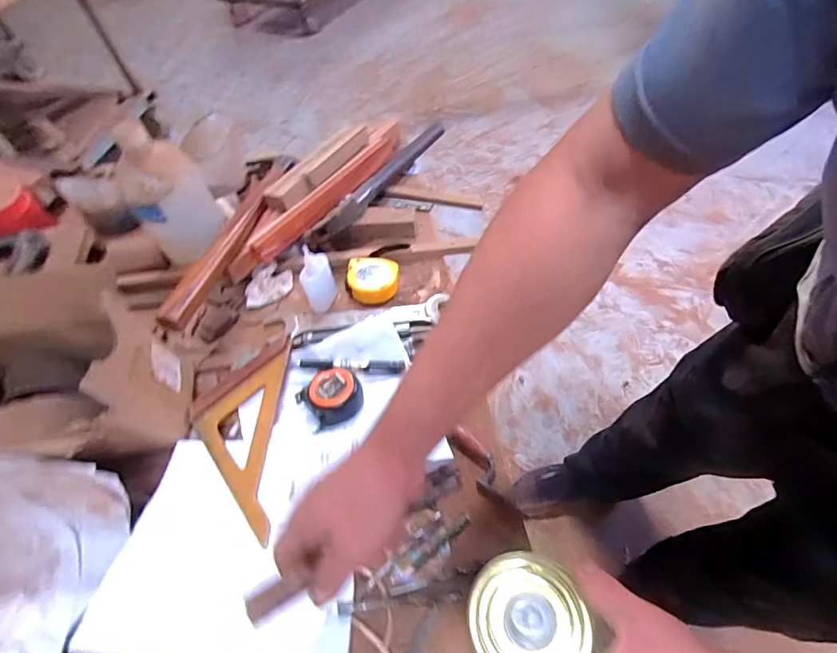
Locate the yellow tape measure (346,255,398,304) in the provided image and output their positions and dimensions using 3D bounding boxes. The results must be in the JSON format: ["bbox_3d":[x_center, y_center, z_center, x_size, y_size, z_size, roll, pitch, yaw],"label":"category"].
[{"bbox_3d":[-0.062,-0.065,0.636,0.068,0.026,0.071,-1,54,5],"label":"yellow tape measure"}]

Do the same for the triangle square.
[{"bbox_3d":[-0.202,0.114,0.504,0.102,0.037,0.207,-3,54,3],"label":"triangle square"}]

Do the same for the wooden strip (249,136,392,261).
[{"bbox_3d":[-0.129,-0.196,0.678,0.014,0.037,0.305,-7,37,52],"label":"wooden strip"}]

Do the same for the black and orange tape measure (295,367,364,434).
[{"bbox_3d":[-0.100,0.079,0.528,0.065,0.037,0.066,-3,54,3],"label":"black and orange tape measure"}]

